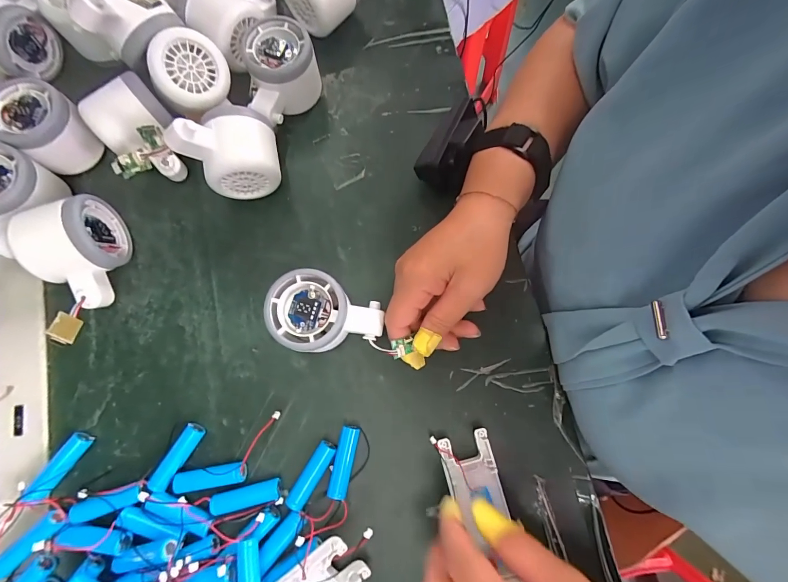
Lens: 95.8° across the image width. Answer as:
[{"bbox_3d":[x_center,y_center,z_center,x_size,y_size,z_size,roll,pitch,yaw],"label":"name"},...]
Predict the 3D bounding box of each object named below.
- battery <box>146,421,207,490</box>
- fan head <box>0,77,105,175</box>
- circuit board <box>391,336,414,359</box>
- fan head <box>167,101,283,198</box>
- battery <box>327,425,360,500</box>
[{"bbox_3d":[-0.165,0.127,0.273,0.016,0.014,0.050,29,79,5],"label":"battery"},{"bbox_3d":[-0.292,-0.136,0.307,0.067,0.056,0.058,37,79,7],"label":"fan head"},{"bbox_3d":[0.007,0.043,0.271,0.017,0.010,0.012,-15,78,-4],"label":"circuit board"},{"bbox_3d":[-0.131,-0.113,0.292,0.067,0.078,0.049,-12,78,-4],"label":"fan head"},{"bbox_3d":[-0.038,0.130,0.274,0.015,0.014,0.050,11,78,1],"label":"battery"}]

